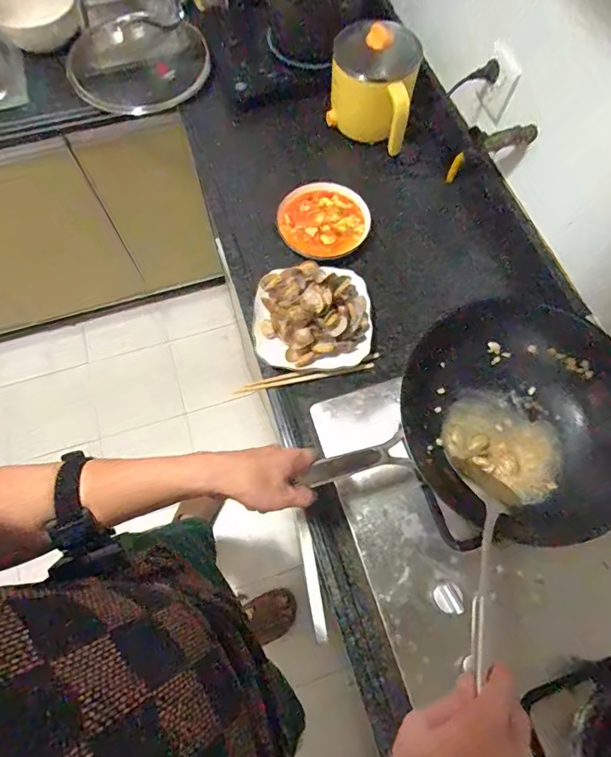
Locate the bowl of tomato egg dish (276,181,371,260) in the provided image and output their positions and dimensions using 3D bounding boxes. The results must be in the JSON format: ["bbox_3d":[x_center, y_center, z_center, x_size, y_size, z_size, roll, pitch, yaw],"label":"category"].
[{"bbox_3d":[0.039,-0.297,0.825,0.169,0.035,0.150,-24,71,-10],"label":"bowl of tomato egg dish"}]

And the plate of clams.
[{"bbox_3d":[0.013,-0.113,0.735,0.191,0.069,0.182,0,69,-1],"label":"plate of clams"}]

